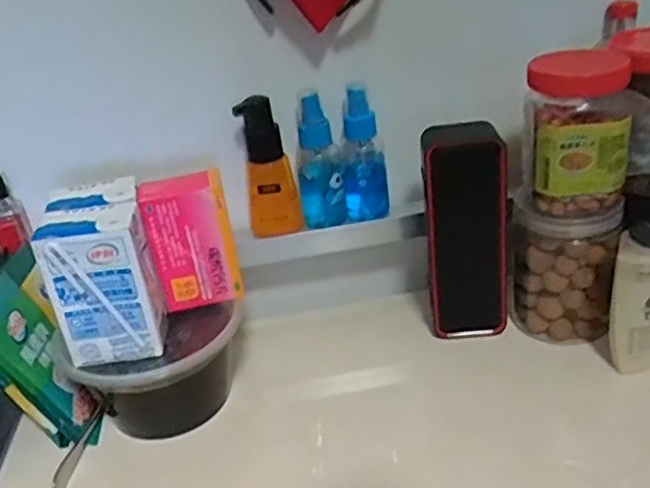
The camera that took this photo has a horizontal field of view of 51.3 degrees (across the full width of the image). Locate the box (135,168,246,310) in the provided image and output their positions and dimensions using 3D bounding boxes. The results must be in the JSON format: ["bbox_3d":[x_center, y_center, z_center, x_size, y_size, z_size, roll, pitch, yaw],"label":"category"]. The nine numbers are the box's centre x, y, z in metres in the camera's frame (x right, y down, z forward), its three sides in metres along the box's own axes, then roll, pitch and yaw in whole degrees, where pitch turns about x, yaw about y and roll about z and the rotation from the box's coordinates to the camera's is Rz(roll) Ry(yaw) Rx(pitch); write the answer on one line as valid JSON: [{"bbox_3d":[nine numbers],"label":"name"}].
[{"bbox_3d":[-0.099,-0.002,0.513,0.060,0.099,0.028,-10,29,-5],"label":"box"}]

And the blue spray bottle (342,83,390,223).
[{"bbox_3d":[0.034,-0.079,0.582,0.036,0.118,0.031,-4,29,6],"label":"blue spray bottle"}]

